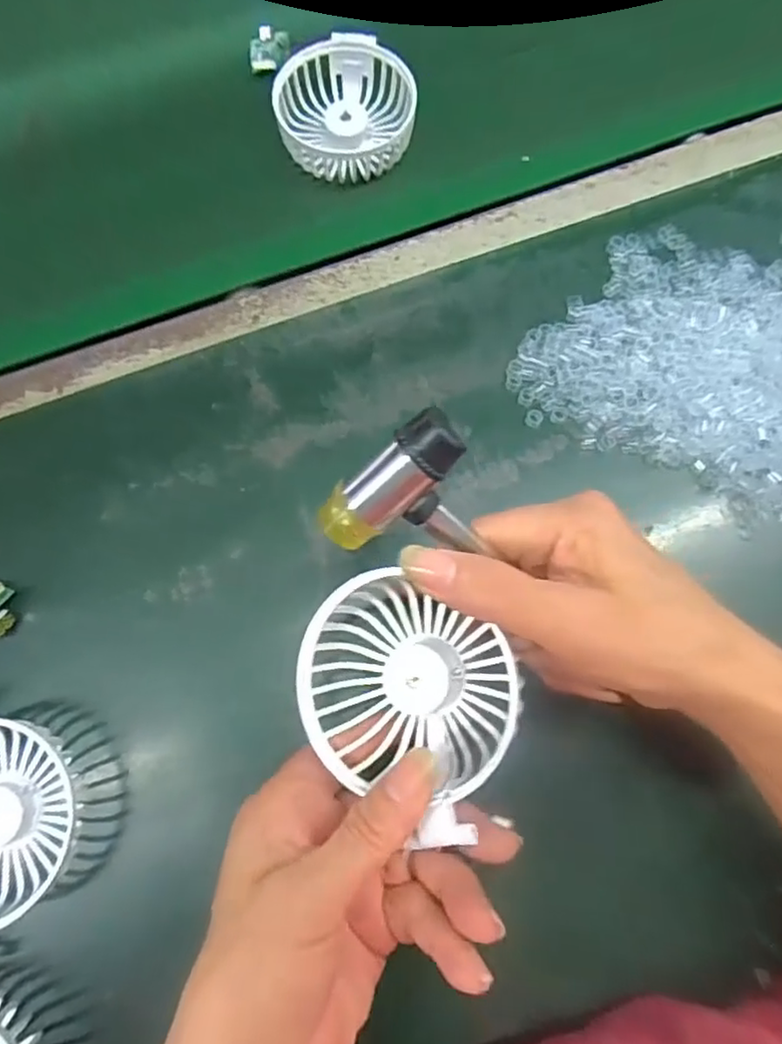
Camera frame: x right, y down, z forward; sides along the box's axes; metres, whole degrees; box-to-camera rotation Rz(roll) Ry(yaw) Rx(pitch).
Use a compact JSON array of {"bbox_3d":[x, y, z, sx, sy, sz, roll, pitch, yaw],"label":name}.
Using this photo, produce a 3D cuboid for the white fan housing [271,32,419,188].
[{"bbox_3d":[-0.029,-0.269,0.414,0.087,0.028,0.087,0,76,0],"label":"white fan housing"}]

